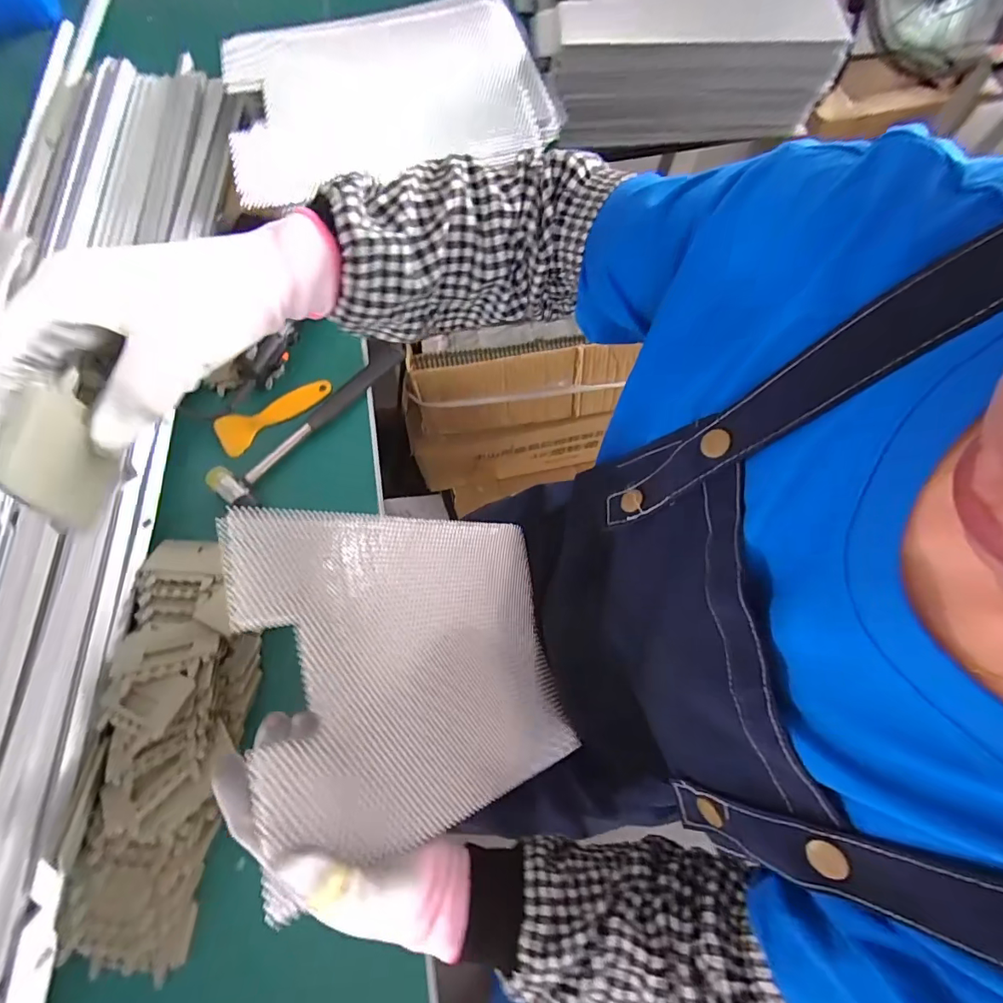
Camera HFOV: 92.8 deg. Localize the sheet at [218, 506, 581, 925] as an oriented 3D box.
[{"bbox_3d":[-0.059,0.131,0.425,0.019,0.323,0.247,-30,67,31],"label":"sheet"}]

